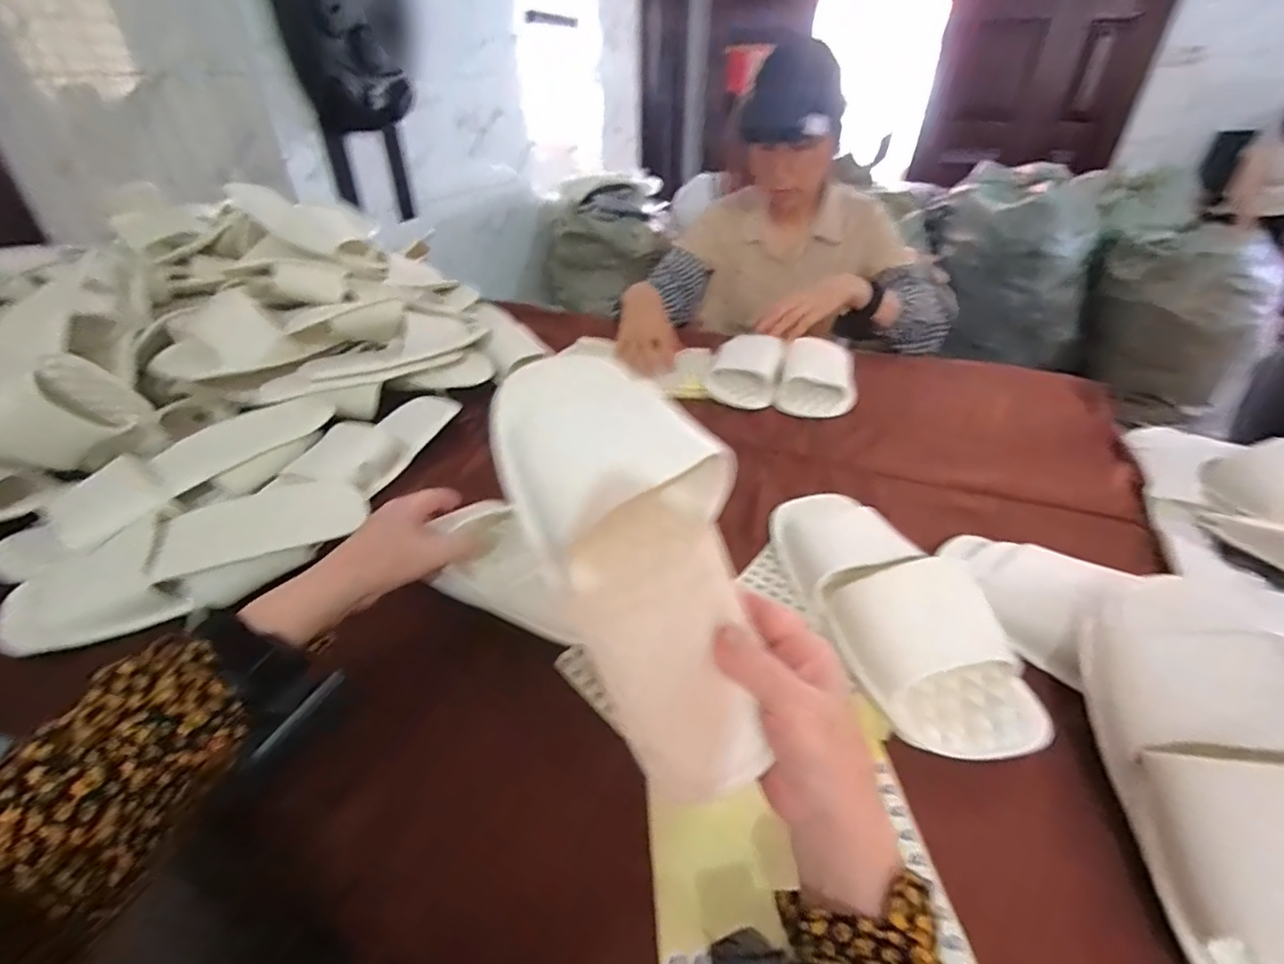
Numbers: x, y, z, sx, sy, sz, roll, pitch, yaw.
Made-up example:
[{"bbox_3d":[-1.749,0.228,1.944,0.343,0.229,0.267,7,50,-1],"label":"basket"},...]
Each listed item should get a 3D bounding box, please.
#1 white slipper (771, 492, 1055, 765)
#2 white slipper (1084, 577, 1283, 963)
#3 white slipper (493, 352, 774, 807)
[{"bbox_3d":[0.204,0.088,0.475,0.108,0.075,0.284,-7,35,-9],"label":"white slipper"},{"bbox_3d":[0.350,0.168,0.324,0.098,0.090,0.275,6,48,10],"label":"white slipper"},{"bbox_3d":[0.003,0.037,0.312,0.104,0.060,0.253,-17,81,-22],"label":"white slipper"}]

